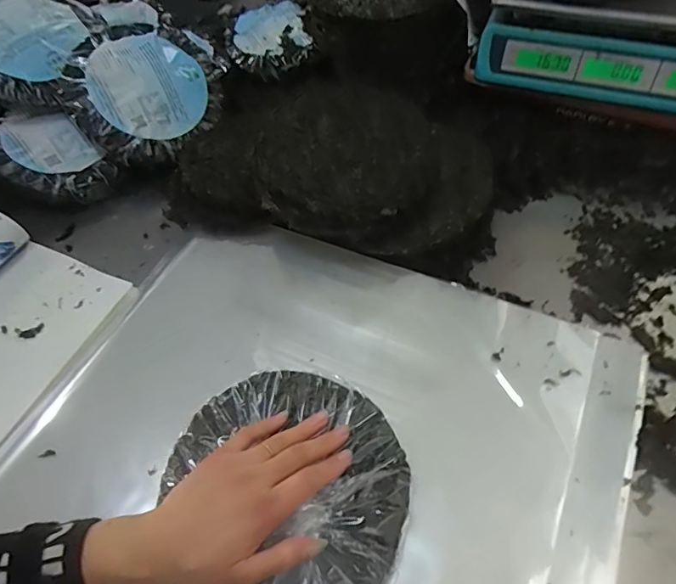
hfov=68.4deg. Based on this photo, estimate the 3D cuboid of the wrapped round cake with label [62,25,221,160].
[{"bbox_3d":[-0.256,-0.272,0.672,0.185,0.039,0.182,4,81,-25],"label":"wrapped round cake with label"}]

